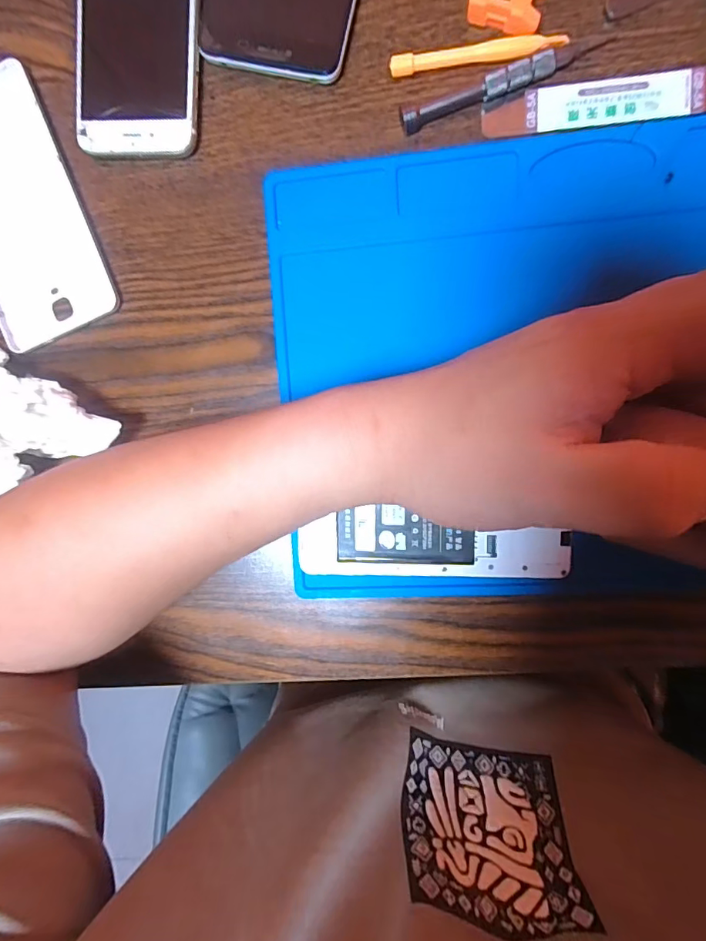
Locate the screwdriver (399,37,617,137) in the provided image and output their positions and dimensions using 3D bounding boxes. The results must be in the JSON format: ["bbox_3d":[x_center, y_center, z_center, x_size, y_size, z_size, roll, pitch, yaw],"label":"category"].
[{"bbox_3d":[0.073,-0.187,0.226,0.101,0.010,0.010,-18,93,8],"label":"screwdriver"}]

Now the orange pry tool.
[{"bbox_3d":[0.060,-0.202,0.227,0.081,0.006,0.008,-3,95,7],"label":"orange pry tool"}]

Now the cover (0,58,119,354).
[{"bbox_3d":[-0.188,-0.145,0.263,0.072,0.007,0.141,-20,93,8],"label":"cover"}]

